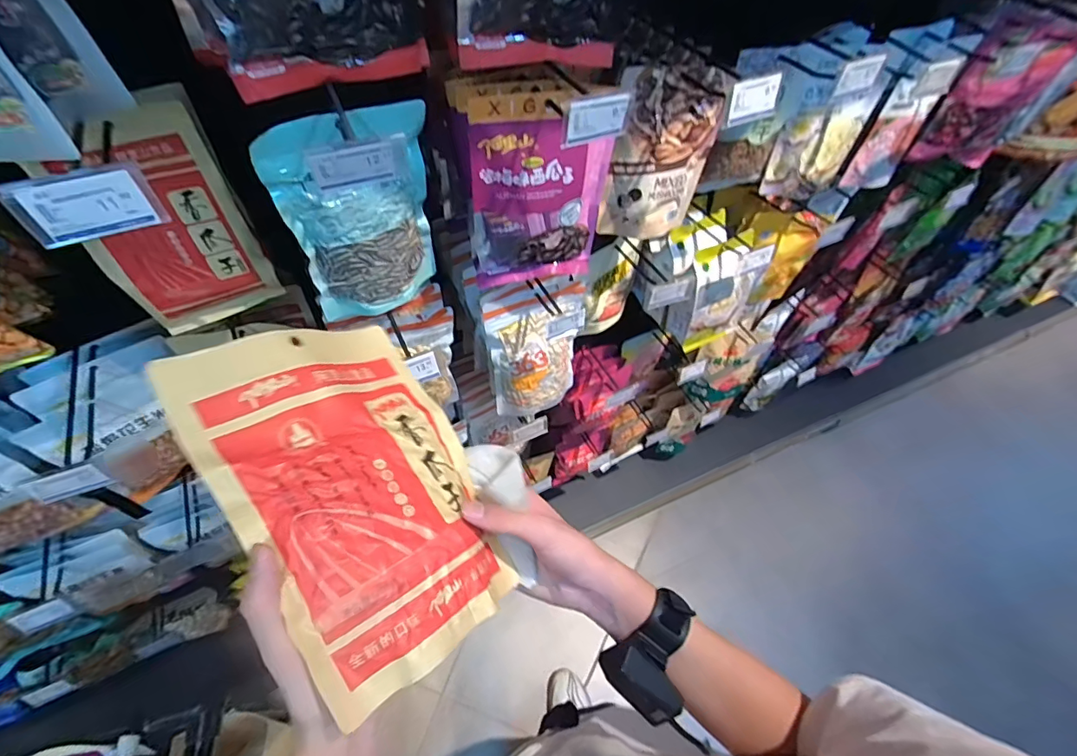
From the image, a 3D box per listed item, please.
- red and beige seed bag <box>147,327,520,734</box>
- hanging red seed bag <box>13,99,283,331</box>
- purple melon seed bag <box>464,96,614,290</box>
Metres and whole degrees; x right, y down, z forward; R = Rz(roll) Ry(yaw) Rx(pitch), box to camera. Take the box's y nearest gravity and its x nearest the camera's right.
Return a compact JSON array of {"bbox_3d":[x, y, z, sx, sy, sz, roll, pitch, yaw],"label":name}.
[{"bbox_3d":[-0.124,0.072,0.356,0.250,0.027,0.175,53,38,10],"label":"red and beige seed bag"},{"bbox_3d":[-0.392,-0.152,0.524,0.140,0.237,0.038,-25,61,-21],"label":"hanging red seed bag"},{"bbox_3d":[0.004,-0.224,0.615,0.172,0.233,0.037,-9,57,-12],"label":"purple melon seed bag"}]

